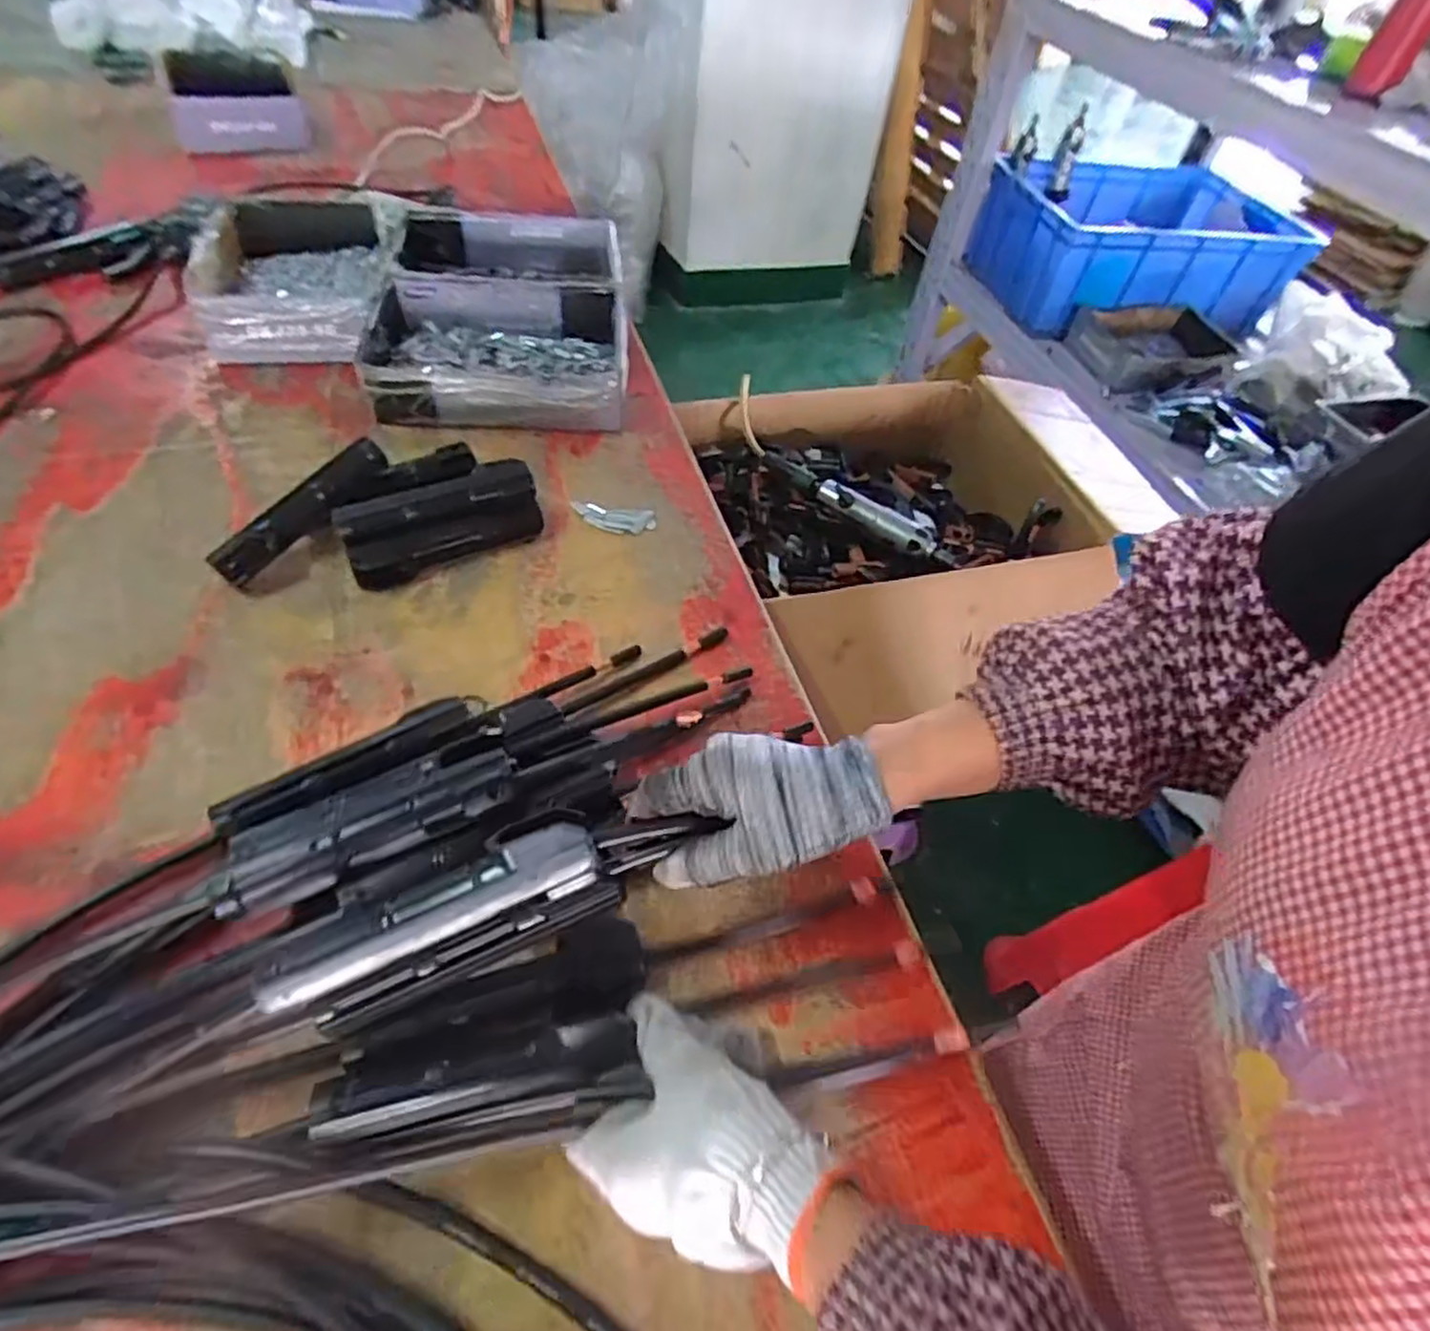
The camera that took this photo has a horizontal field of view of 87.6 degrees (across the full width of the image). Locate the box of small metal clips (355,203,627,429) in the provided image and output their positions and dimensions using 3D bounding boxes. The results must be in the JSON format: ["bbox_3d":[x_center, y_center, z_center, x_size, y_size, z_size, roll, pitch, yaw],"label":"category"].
[{"bbox_3d":[-0.231,-0.390,0.821,0.258,0.063,0.368,0,51,-7],"label":"box of small metal clips"}]

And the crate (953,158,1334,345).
[{"bbox_3d":[0.810,-0.850,1.507,0.572,0.176,0.397,-8,53,-14],"label":"crate"}]

